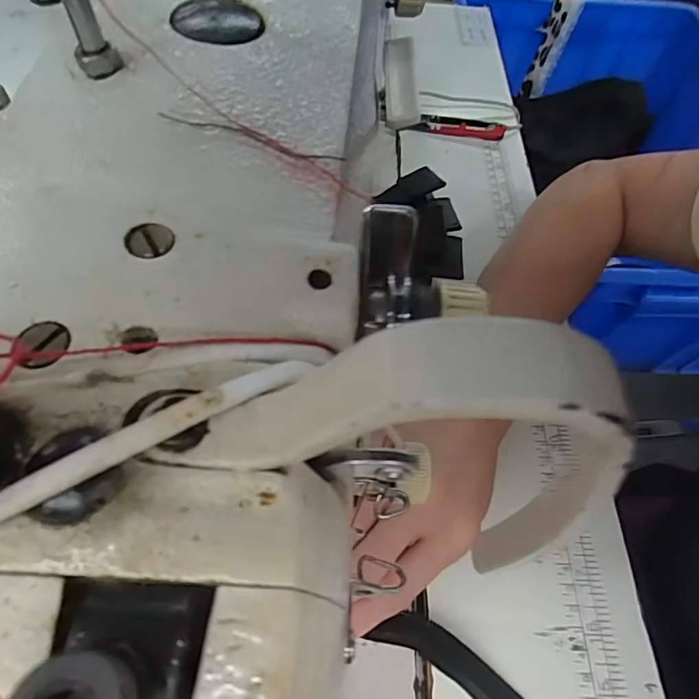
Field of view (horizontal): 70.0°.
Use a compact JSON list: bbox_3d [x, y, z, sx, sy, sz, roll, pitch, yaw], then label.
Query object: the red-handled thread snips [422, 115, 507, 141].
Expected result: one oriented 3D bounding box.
[{"bbox_3d":[0.101,-0.197,0.443,0.084,0.008,0.021,9,59,1],"label":"red-handled thread snips"}]

